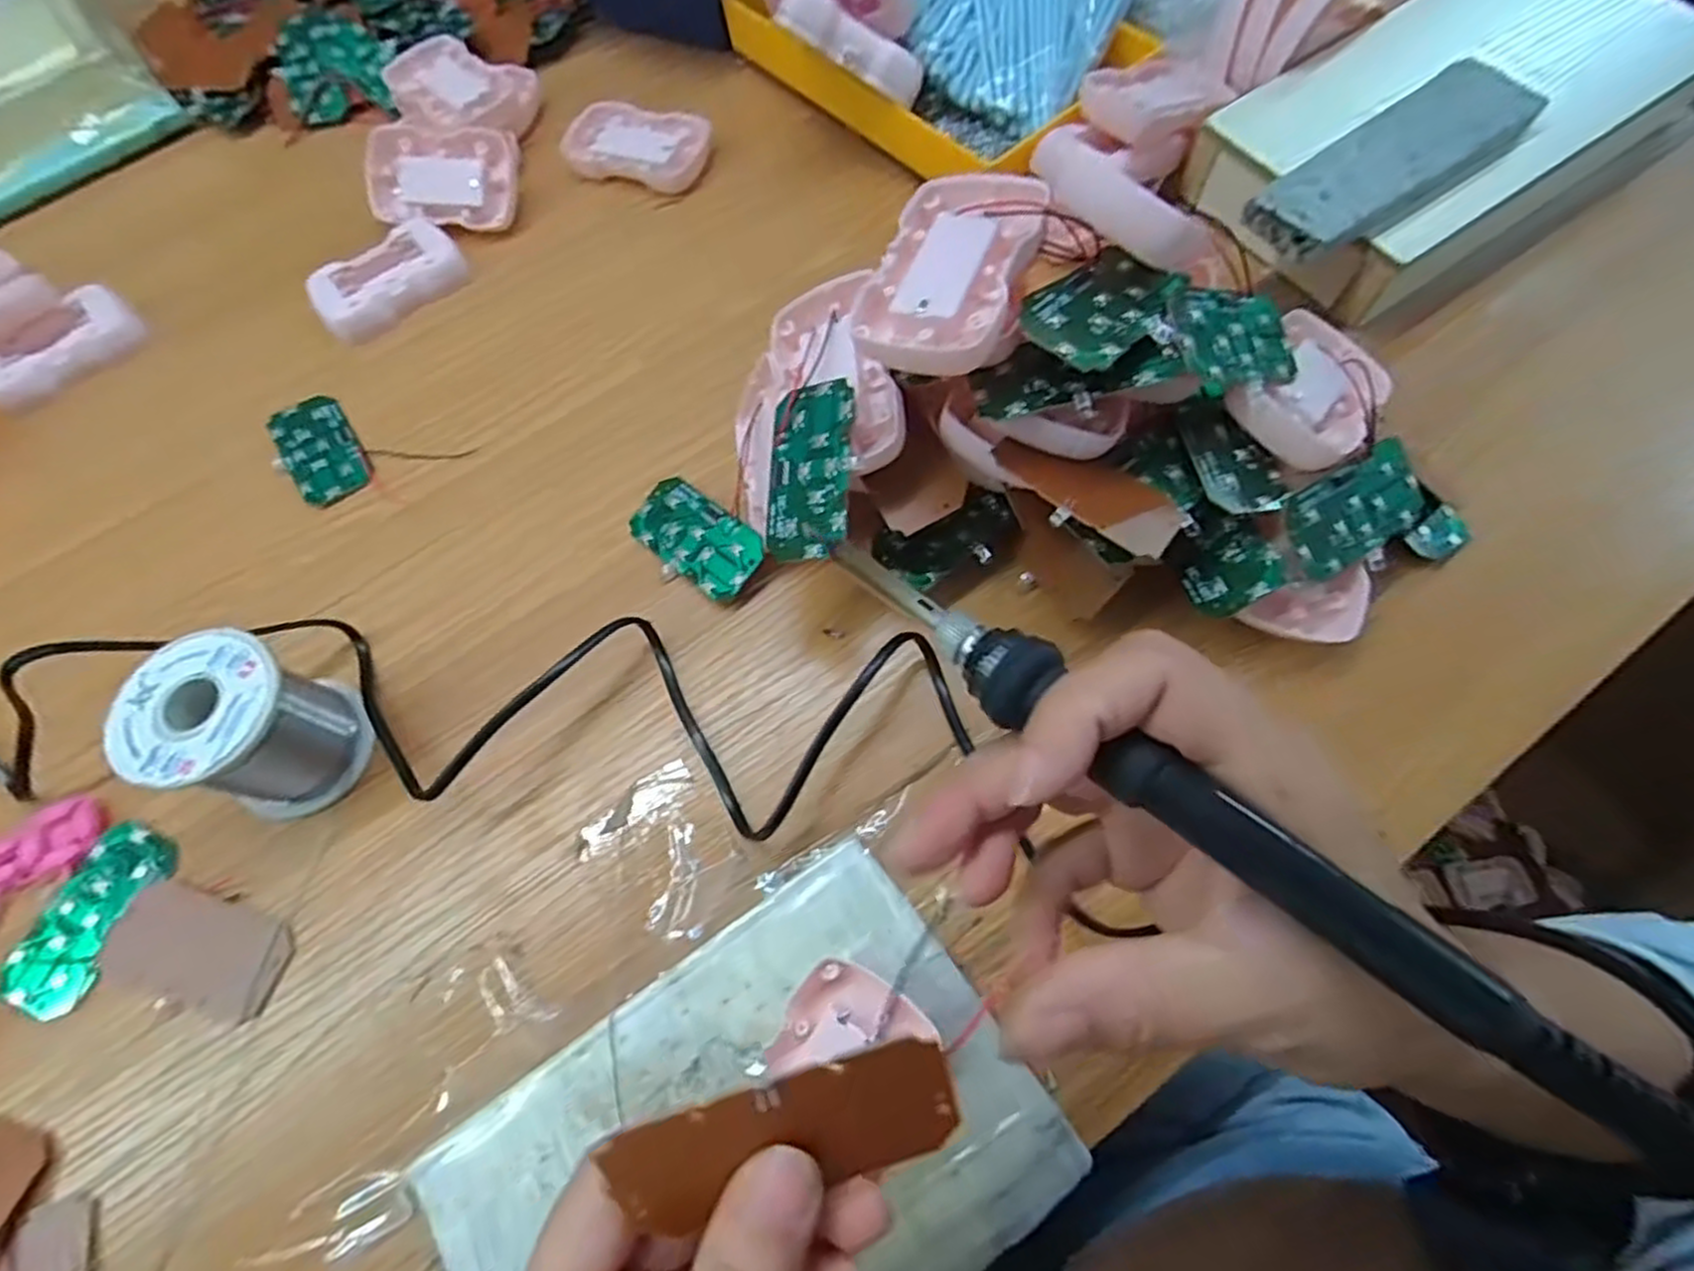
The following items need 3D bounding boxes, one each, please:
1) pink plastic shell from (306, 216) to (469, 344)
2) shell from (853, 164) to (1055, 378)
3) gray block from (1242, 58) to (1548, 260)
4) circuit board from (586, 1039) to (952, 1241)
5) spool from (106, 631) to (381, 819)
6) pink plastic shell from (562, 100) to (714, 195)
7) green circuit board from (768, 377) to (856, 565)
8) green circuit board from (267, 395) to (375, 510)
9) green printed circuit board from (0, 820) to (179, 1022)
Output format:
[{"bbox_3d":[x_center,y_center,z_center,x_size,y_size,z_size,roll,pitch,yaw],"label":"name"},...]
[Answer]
[{"bbox_3d":[-0.269,-0.210,0.443,0.085,0.015,0.056,-38,71,-12],"label":"pink plastic shell"},{"bbox_3d":[0.038,-0.136,0.279,0.054,0.018,0.092,20,70,10],"label":"shell"},{"bbox_3d":[0.273,-0.237,0.372,0.160,0.019,0.051,-33,70,-10],"label":"gray block"},{"bbox_3d":[-0.011,0.107,0.163,0.072,0.008,0.035,-9,111,-16],"label":"circuit board"},{"bbox_3d":[-0.245,0.038,0.310,0.058,0.061,0.060,-1,68,2],"label":"spool"},{"bbox_3d":[-0.132,-0.312,0.482,0.091,0.013,0.055,15,69,9],"label":"pink plastic shell"},{"bbox_3d":[-0.015,-0.066,0.303,0.036,0.004,0.073,-4,78,27],"label":"green circuit board"},{"bbox_3d":[-0.284,-0.101,0.407,0.037,0.005,0.078,-34,70,-10],"label":"green circuit board"},{"bbox_3d":[-0.316,0.116,0.313,0.039,0.004,0.076,18,70,10],"label":"green printed circuit board"}]

